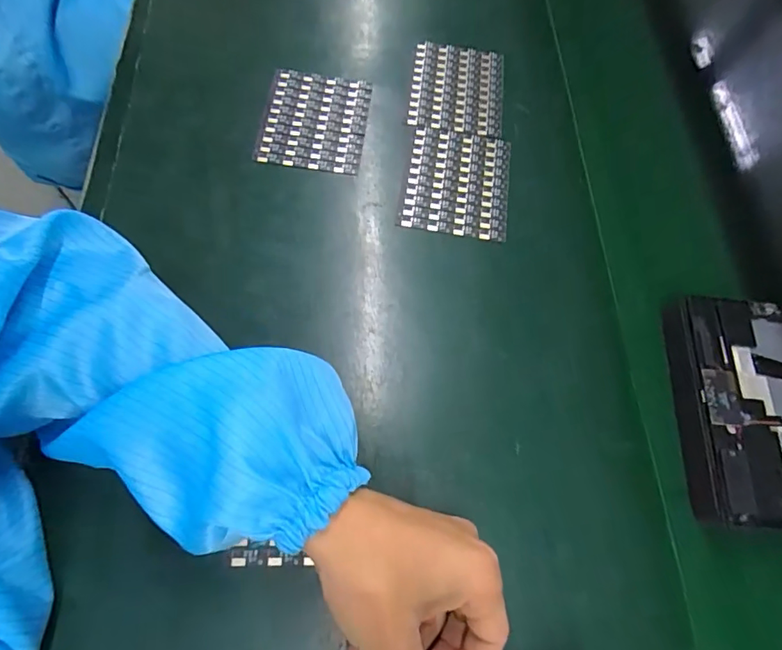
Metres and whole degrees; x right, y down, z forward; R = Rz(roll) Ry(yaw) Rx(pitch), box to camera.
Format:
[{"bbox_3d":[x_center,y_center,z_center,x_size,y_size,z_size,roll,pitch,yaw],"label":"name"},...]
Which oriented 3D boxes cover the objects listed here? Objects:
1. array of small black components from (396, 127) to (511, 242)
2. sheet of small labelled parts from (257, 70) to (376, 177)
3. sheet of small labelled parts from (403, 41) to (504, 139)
[{"bbox_3d":[0.054,-0.117,0.391,0.084,0.004,0.103,10,66,-1],"label":"array of small black components"},{"bbox_3d":[-0.064,-0.174,0.405,0.084,0.004,0.103,6,67,0],"label":"sheet of small labelled parts"},{"bbox_3d":[0.060,-0.214,0.436,0.083,0.009,0.105,8,67,1],"label":"sheet of small labelled parts"}]

